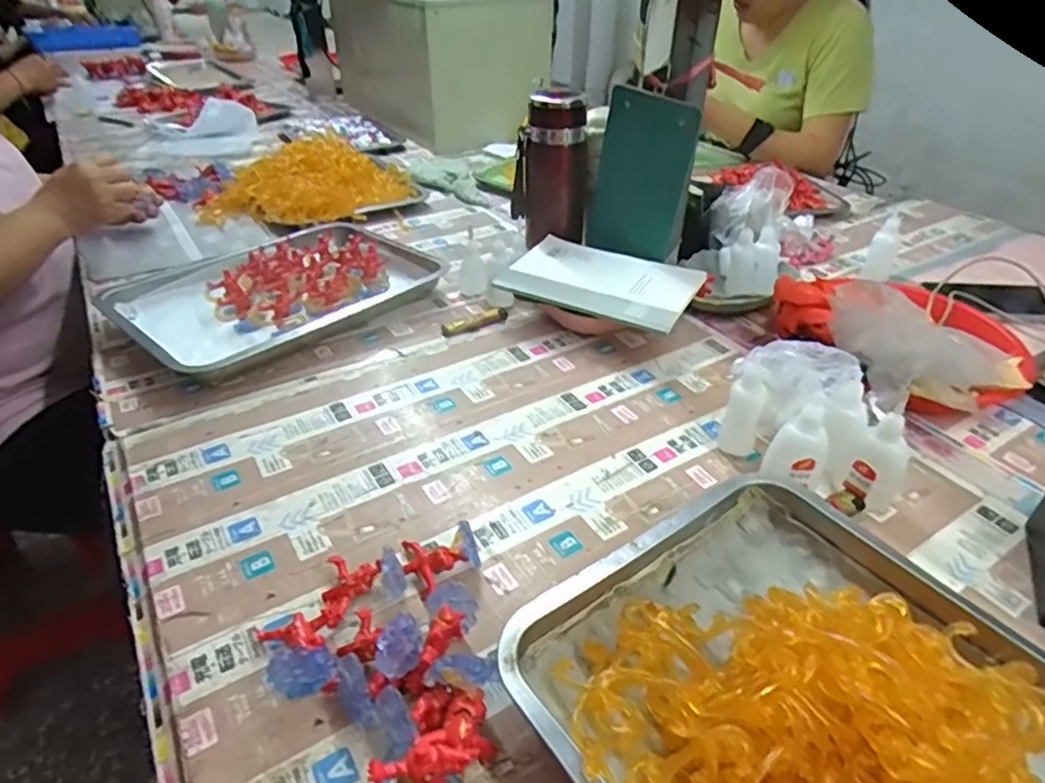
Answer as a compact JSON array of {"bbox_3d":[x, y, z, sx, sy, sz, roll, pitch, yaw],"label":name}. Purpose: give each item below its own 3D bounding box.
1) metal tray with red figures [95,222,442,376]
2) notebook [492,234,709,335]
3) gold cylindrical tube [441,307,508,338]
[{"bbox_3d":[-0.307,-0.136,0.803,0.291,0.035,0.361,30,45,35],"label":"metal tray with red figures"},{"bbox_3d":[0.086,-0.126,0.698,0.201,0.024,0.143,17,39,21],"label":"notebook"},{"bbox_3d":[-0.054,-0.081,0.740,0.079,0.018,0.021,-17,39,-22],"label":"gold cylindrical tube"}]

